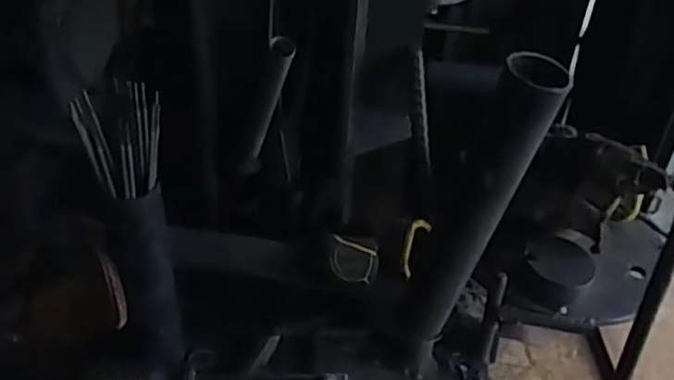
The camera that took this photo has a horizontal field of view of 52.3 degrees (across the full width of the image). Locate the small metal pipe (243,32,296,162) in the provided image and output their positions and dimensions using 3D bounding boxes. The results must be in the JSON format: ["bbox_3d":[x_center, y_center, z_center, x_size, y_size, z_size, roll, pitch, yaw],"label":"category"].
[{"bbox_3d":[-0.071,-0.085,0.693,0.020,0.203,0.022,-15,70,-22],"label":"small metal pipe"}]

